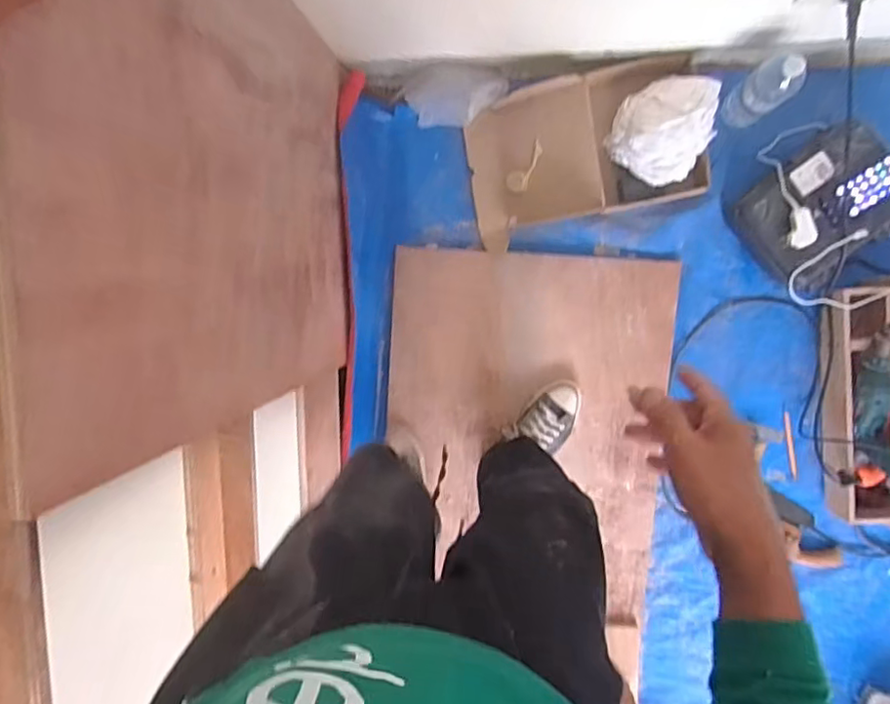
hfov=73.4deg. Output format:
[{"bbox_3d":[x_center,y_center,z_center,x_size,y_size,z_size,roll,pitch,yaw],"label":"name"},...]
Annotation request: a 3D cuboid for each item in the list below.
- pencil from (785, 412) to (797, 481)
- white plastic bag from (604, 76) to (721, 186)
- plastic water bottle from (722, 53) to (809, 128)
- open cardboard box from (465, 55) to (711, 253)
[{"bbox_3d":[0.735,0.202,1.269,0.012,0.013,0.147,-11,96,7],"label":"pencil"},{"bbox_3d":[0.422,-0.432,1.138,0.180,0.091,0.198,38,99,0],"label":"white plastic bag"},{"bbox_3d":[0.582,-0.478,1.087,0.083,0.232,0.078,-34,93,9],"label":"plastic water bottle"},{"bbox_3d":[0.266,-0.397,1.194,0.455,0.058,0.286,-17,95,8],"label":"open cardboard box"}]

